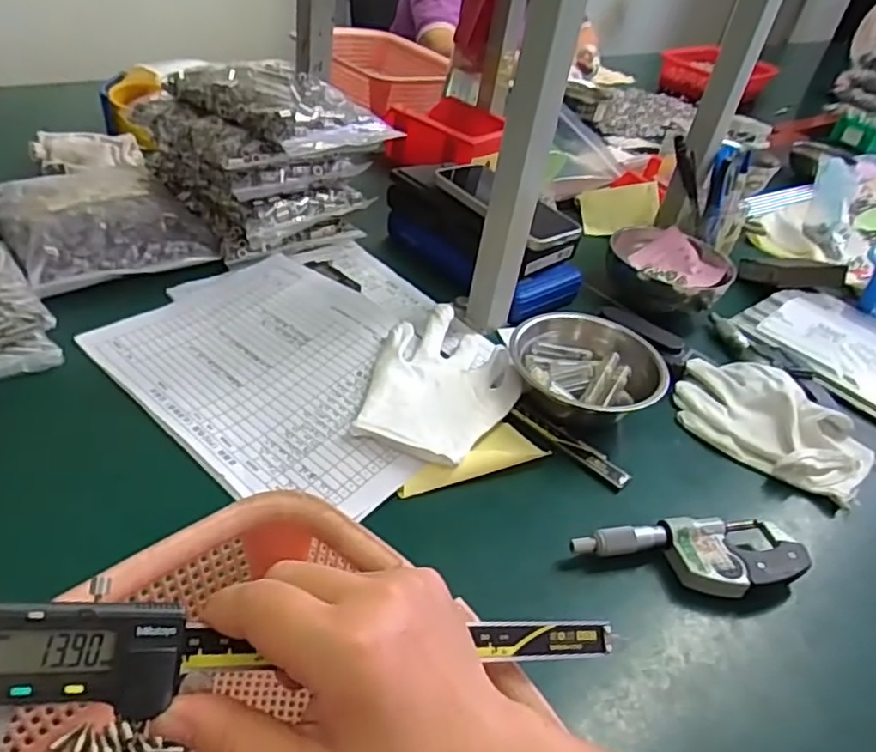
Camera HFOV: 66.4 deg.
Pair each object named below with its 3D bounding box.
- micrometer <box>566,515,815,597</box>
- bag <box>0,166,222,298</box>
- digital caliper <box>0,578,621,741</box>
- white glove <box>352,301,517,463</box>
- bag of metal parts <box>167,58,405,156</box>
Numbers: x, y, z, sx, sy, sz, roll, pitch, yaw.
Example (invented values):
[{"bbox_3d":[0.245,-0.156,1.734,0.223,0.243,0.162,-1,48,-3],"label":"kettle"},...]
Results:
[{"bbox_3d":[0.168,0.123,0.445,0.156,0.029,0.050,0,35,-11],"label":"micrometer"},{"bbox_3d":[-0.340,-0.161,0.668,0.179,0.048,0.199,-24,45,-38],"label":"bag"},{"bbox_3d":[-0.042,0.118,0.241,0.277,0.013,0.072,17,66,-28],"label":"digital caliper"},{"bbox_3d":[0.006,0.000,0.544,0.107,0.037,0.172,19,36,16],"label":"white glove"},{"bbox_3d":[-0.165,-0.288,0.704,0.213,0.050,0.140,31,40,30],"label":"bag of metal parts"}]

